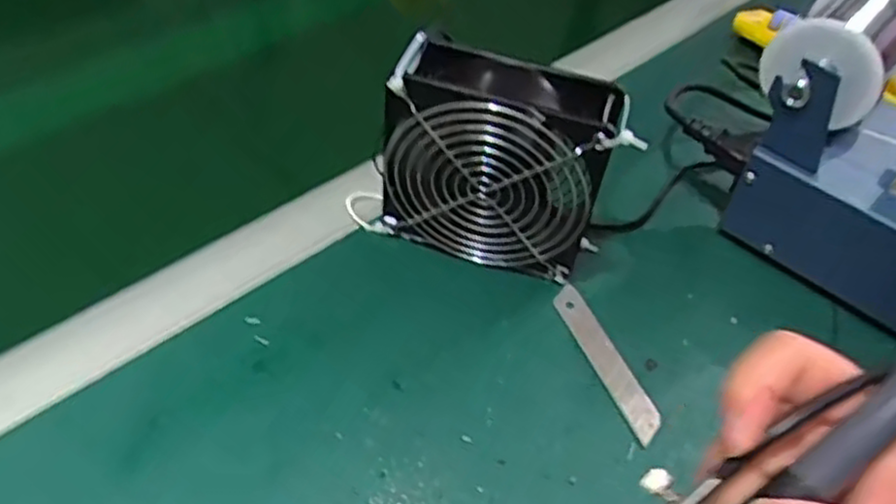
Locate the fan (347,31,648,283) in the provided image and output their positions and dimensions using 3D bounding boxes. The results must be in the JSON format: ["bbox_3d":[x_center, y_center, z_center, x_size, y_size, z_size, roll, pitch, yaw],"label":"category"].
[{"bbox_3d":[0.020,-0.049,0.438,0.145,0.128,0.048,13,48,7],"label":"fan"}]

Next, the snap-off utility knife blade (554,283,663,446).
[{"bbox_3d":[0.089,0.060,0.428,0.019,0.006,0.103,-20,52,-14],"label":"snap-off utility knife blade"}]

